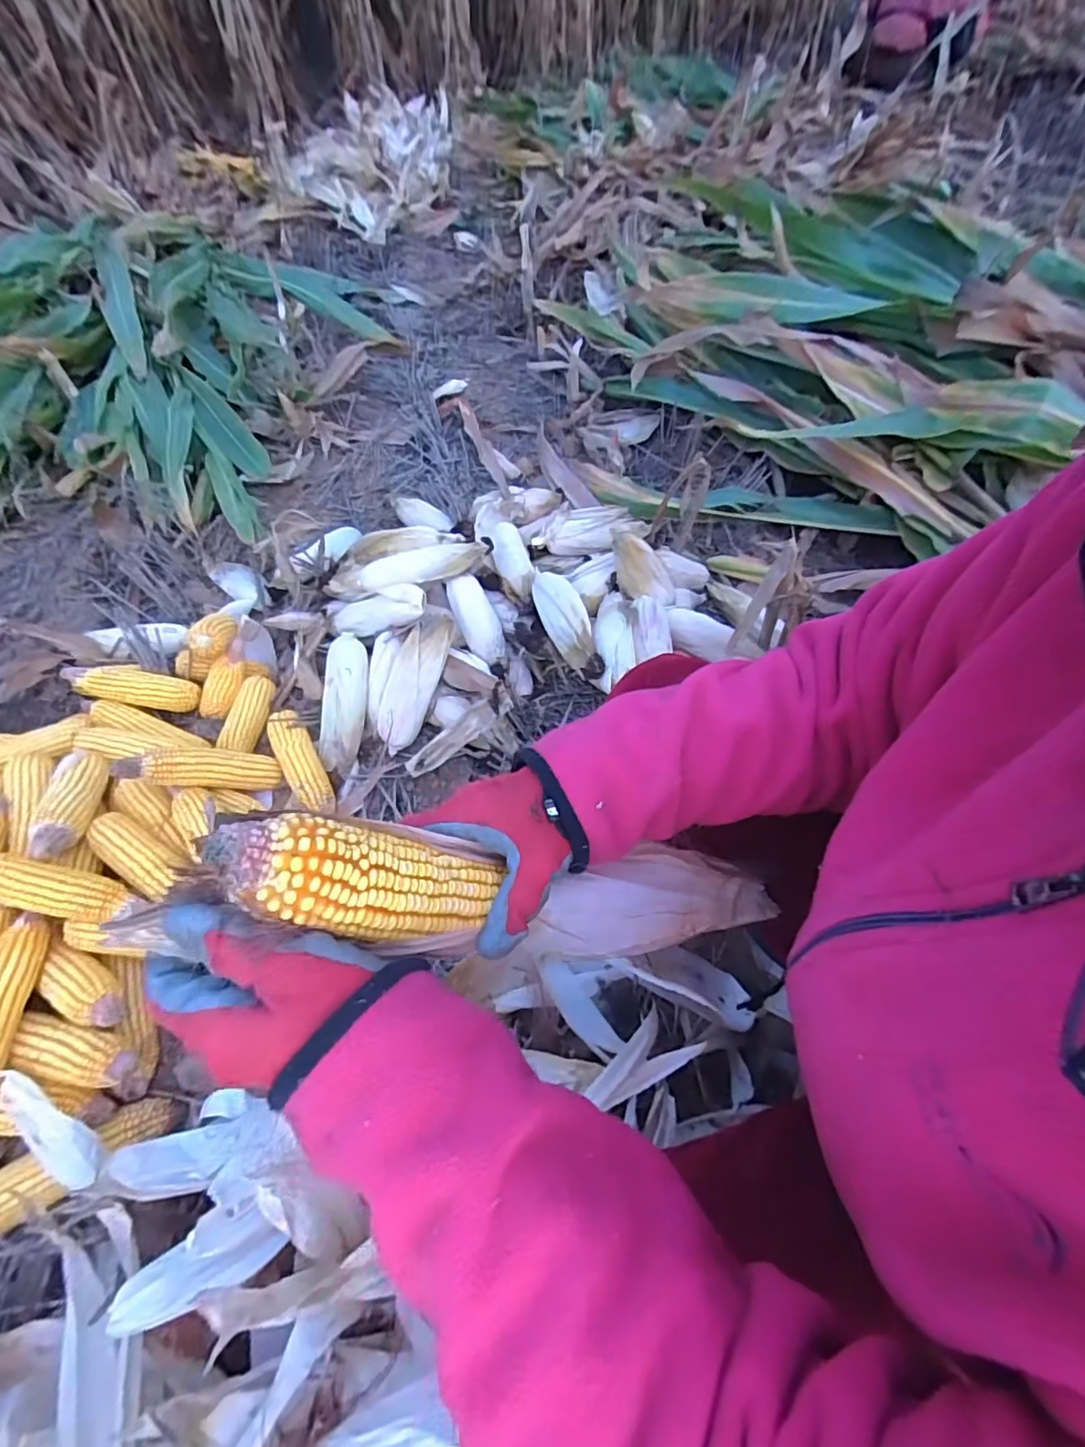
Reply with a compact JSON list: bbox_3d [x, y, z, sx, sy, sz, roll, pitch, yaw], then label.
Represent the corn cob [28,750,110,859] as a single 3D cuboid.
[{"bbox_3d":[-0.612,0.099,0.736,0.060,0.042,0.198,-20,40,-9],"label":"corn cob"}]

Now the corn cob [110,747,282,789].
[{"bbox_3d":[-0.469,0.061,0.790,0.046,0.208,0.047,-52,56,21],"label":"corn cob"}]

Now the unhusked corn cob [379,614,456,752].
[{"bbox_3d":[-0.208,-0.069,0.910,0.074,0.050,0.231,18,84,17],"label":"unhusked corn cob"}]

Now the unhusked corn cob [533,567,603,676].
[{"bbox_3d":[0.037,-0.159,0.900,0.068,0.068,0.223,-16,55,-6],"label":"unhusked corn cob"}]

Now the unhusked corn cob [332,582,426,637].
[{"bbox_3d":[-0.284,-0.190,0.961,0.191,0.059,0.047,-12,51,26],"label":"unhusked corn cob"}]

